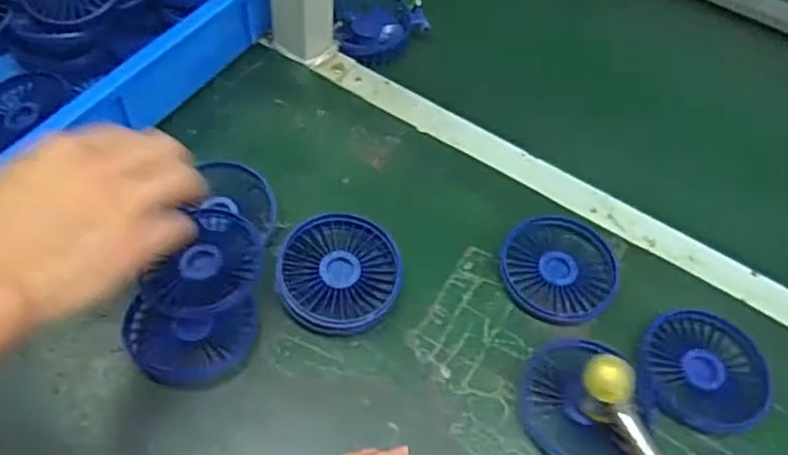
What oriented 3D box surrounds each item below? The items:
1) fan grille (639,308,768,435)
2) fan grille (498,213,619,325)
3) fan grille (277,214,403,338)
[{"bbox_3d":[0.216,0.100,0.451,0.084,0.021,0.078,3,55,-4],"label":"fan grille"},{"bbox_3d":[0.125,0.033,0.491,0.086,0.020,0.082,3,55,-4],"label":"fan grille"},{"bbox_3d":[-0.039,0.033,0.471,0.086,0.026,0.081,3,55,-4],"label":"fan grille"}]

